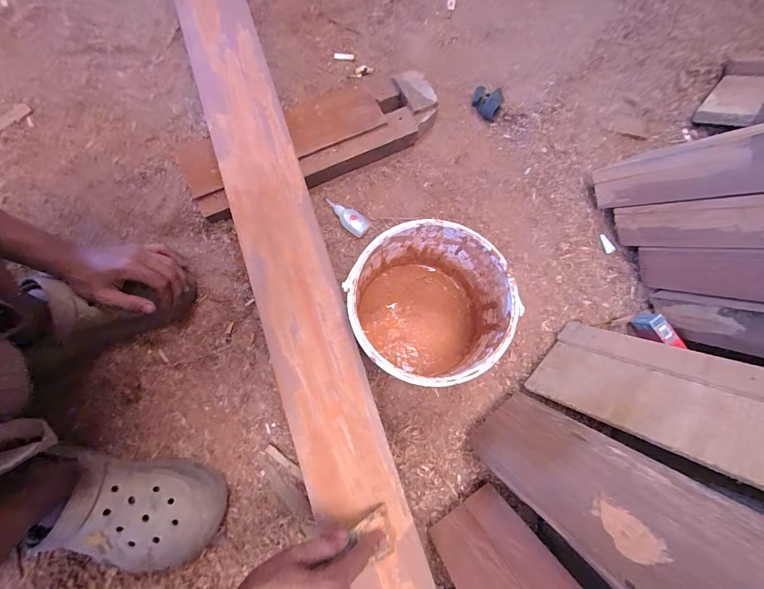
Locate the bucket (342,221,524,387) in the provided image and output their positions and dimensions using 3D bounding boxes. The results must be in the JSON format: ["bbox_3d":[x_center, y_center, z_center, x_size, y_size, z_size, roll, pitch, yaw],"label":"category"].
[{"bbox_3d":[0.053,0.025,0.441,0.177,0.179,0.177,0,74,-1],"label":"bucket"}]

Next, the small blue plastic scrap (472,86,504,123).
[{"bbox_3d":[0.190,-0.352,0.624,0.058,0.011,0.053,33,100,15],"label":"small blue plastic scrap"}]

